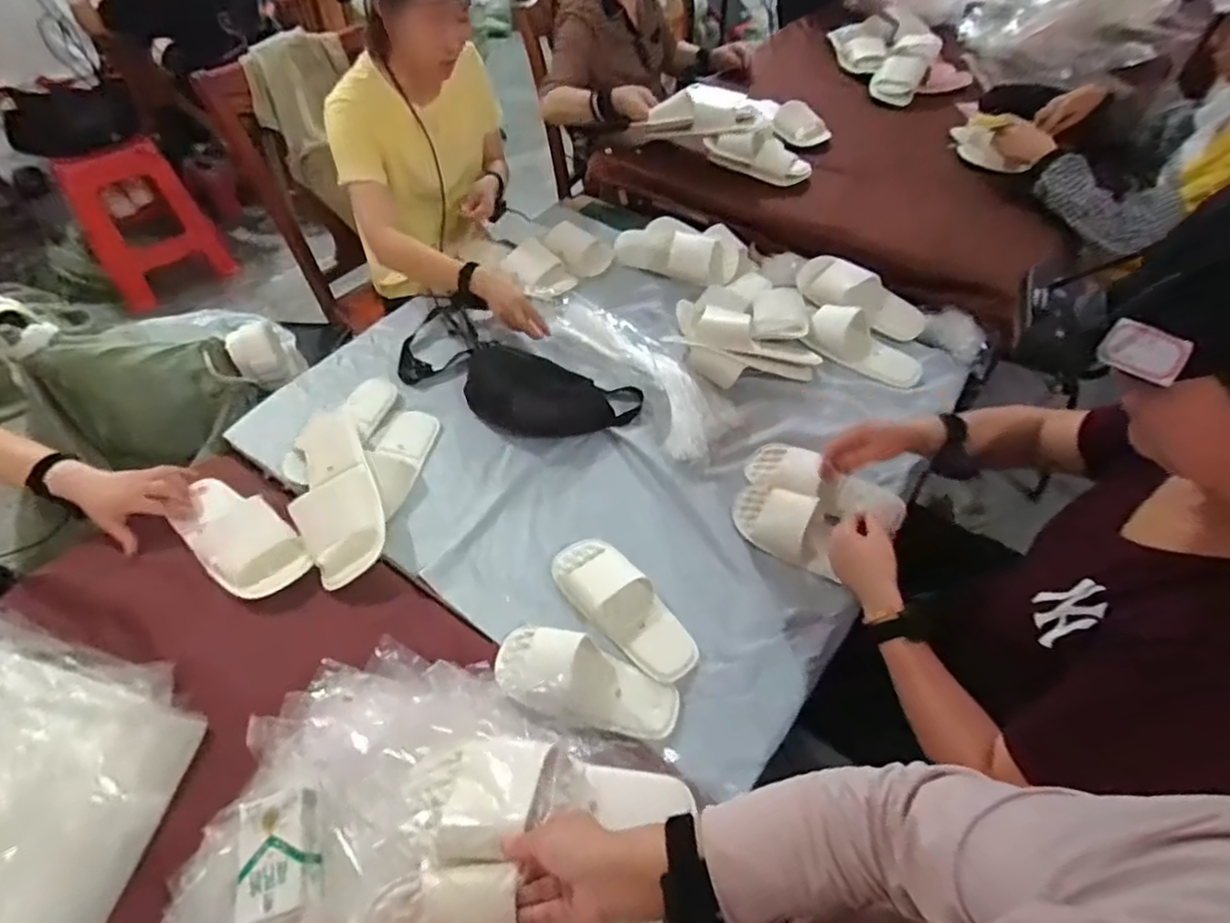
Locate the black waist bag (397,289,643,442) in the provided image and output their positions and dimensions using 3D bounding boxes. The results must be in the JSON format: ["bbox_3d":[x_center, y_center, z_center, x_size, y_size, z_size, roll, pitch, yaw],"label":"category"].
[{"bbox_3d":[-0.189,-0.162,1.068,0.452,0.114,0.188,27,56,20],"label":"black waist bag"}]

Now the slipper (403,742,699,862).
[{"bbox_3d":[-0.057,0.305,0.579,0.259,0.071,0.096,5,50,-14],"label":"slipper"}]

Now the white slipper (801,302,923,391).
[{"bbox_3d":[0.450,-0.211,1.129,0.214,0.075,0.106,27,56,20],"label":"white slipper"}]

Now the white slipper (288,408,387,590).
[{"bbox_3d":[-0.402,0.045,0.918,0.114,0.062,0.268,-15,66,-12],"label":"white slipper"}]

